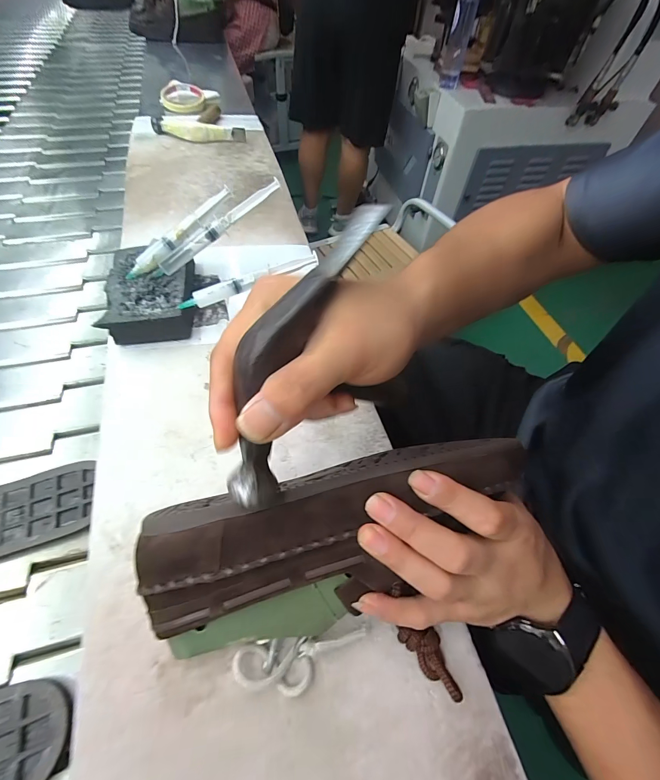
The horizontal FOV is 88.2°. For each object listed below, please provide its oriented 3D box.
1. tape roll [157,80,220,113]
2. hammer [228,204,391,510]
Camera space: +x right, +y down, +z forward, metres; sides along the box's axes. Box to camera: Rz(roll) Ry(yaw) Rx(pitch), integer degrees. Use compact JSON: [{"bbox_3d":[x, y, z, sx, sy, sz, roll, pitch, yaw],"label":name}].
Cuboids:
[{"bbox_3d":[-0.340,-0.697,0.808,0.099,0.031,0.130,20,59,10],"label":"tape roll"},{"bbox_3d":[-0.023,-0.013,0.172,0.030,0.168,0.040,25,15,13],"label":"hammer"}]

